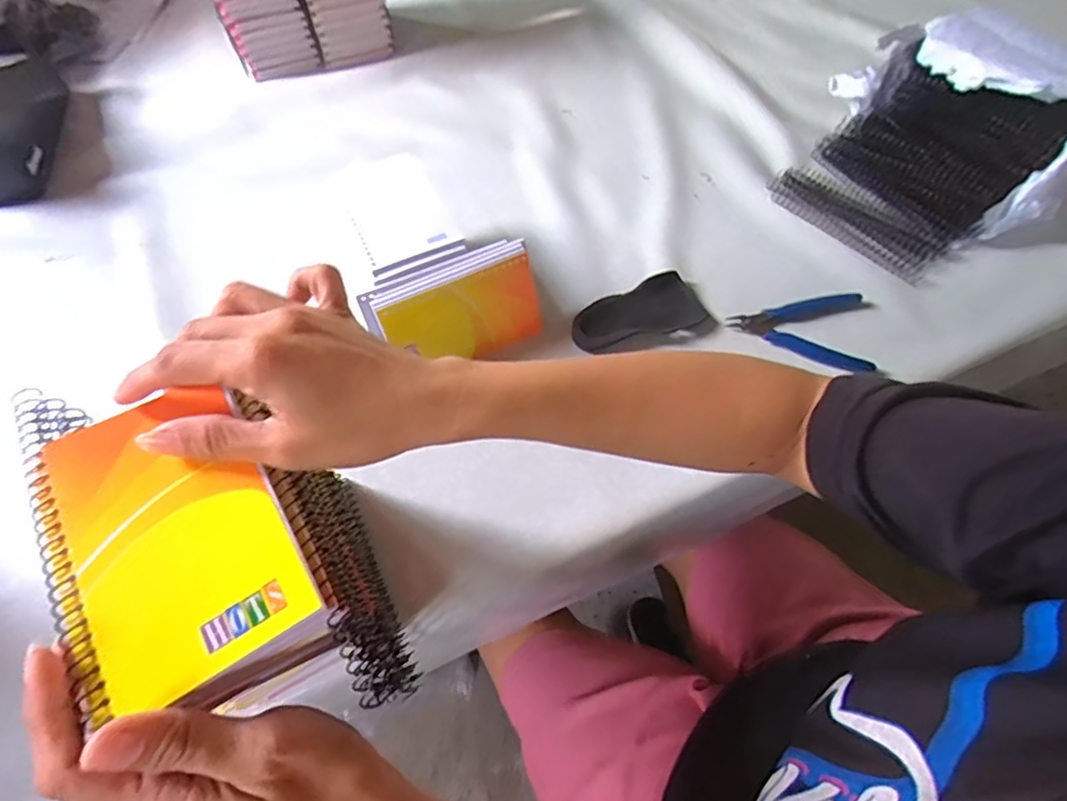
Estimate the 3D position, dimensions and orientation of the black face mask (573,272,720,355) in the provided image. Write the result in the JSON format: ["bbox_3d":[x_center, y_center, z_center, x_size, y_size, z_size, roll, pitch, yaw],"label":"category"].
[{"bbox_3d":[0.097,-0.078,0.531,0.128,0.015,0.068,-13,61,-7],"label":"black face mask"}]

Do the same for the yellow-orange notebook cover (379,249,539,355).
[{"bbox_3d":[-0.056,-0.067,0.487,0.129,0.078,0.005,-26,40,-14],"label":"yellow-orange notebook cover"}]

